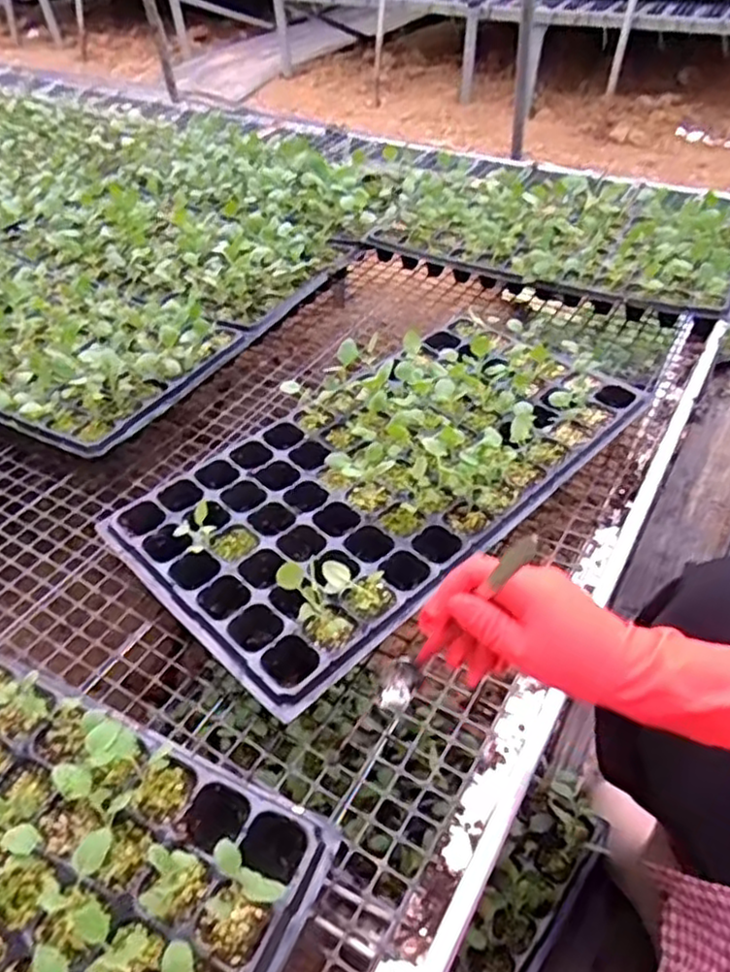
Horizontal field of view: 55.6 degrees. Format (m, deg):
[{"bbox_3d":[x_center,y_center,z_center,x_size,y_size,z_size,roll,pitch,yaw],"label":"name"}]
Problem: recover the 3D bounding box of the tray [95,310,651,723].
[{"bbox_3d":[0.032,-0.027,0.714,0.531,0.092,0.273,-34,52,-31],"label":"tray"}]

